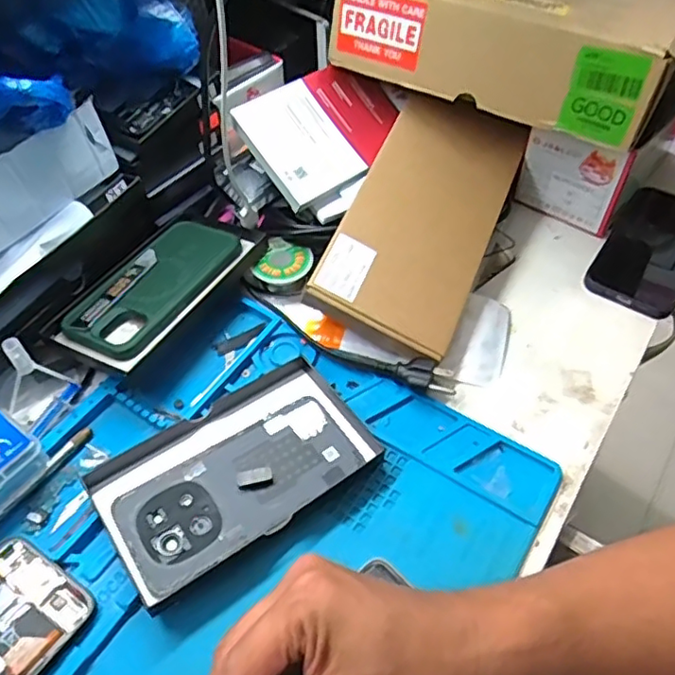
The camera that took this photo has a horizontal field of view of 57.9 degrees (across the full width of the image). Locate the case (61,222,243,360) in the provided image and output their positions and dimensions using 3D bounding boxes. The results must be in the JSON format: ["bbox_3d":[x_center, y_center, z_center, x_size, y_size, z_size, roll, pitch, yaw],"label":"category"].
[{"bbox_3d":[-0.147,-0.045,0.487,0.077,0.016,0.150,20,55,16],"label":"case"}]

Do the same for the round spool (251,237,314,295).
[{"bbox_3d":[-0.044,-0.059,0.522,0.047,0.023,0.044,0,52,1],"label":"round spool"}]

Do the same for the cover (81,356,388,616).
[{"bbox_3d":[-0.068,0.090,0.416,0.175,0.017,0.105,-32,58,-22],"label":"cover"}]

